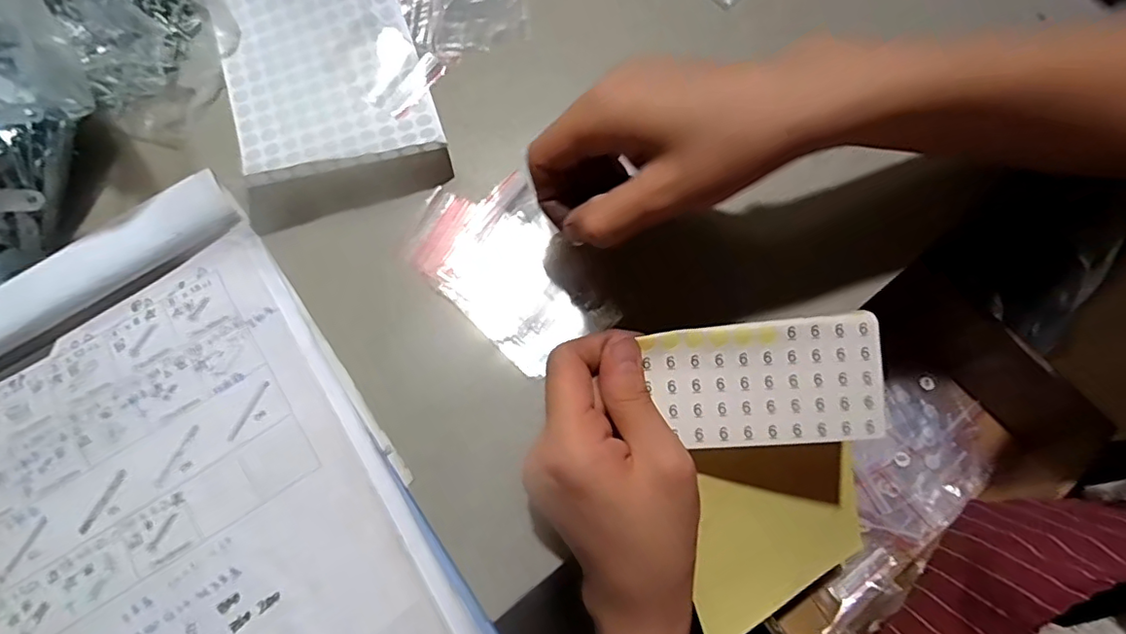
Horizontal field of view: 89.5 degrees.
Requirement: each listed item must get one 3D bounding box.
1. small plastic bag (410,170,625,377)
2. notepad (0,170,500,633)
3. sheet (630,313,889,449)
[{"bbox_3d":[-0.032,-0.029,0.329,0.078,0.005,0.121,-35,76,-8],"label":"small plastic bag"},{"bbox_3d":[-0.204,0.103,0.283,0.221,0.034,0.304,-34,76,-8],"label":"notepad"},{"bbox_3d":[0.100,0.033,0.280,0.113,0.004,0.060,-7,88,0],"label":"sheet"}]

